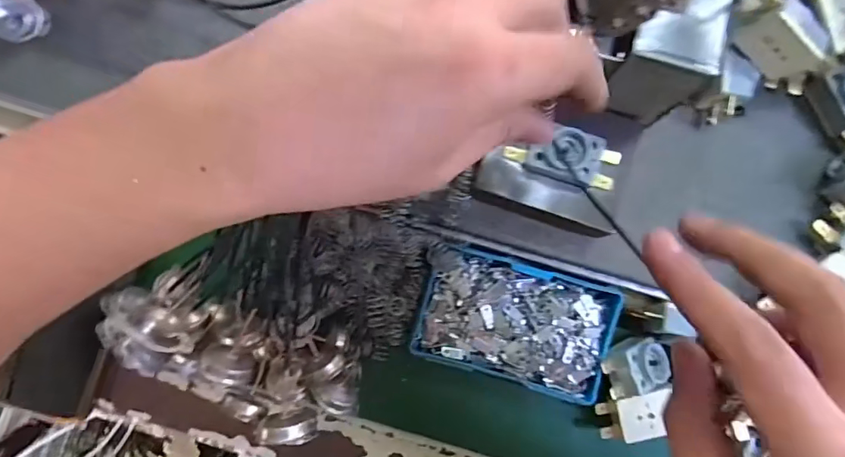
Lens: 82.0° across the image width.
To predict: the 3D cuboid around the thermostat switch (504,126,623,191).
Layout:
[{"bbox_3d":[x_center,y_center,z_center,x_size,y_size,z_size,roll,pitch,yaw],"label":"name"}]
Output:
[{"bbox_3d":[0.077,-0.039,0.263,0.058,0.014,0.027,13,85,0],"label":"thermostat switch"}]

